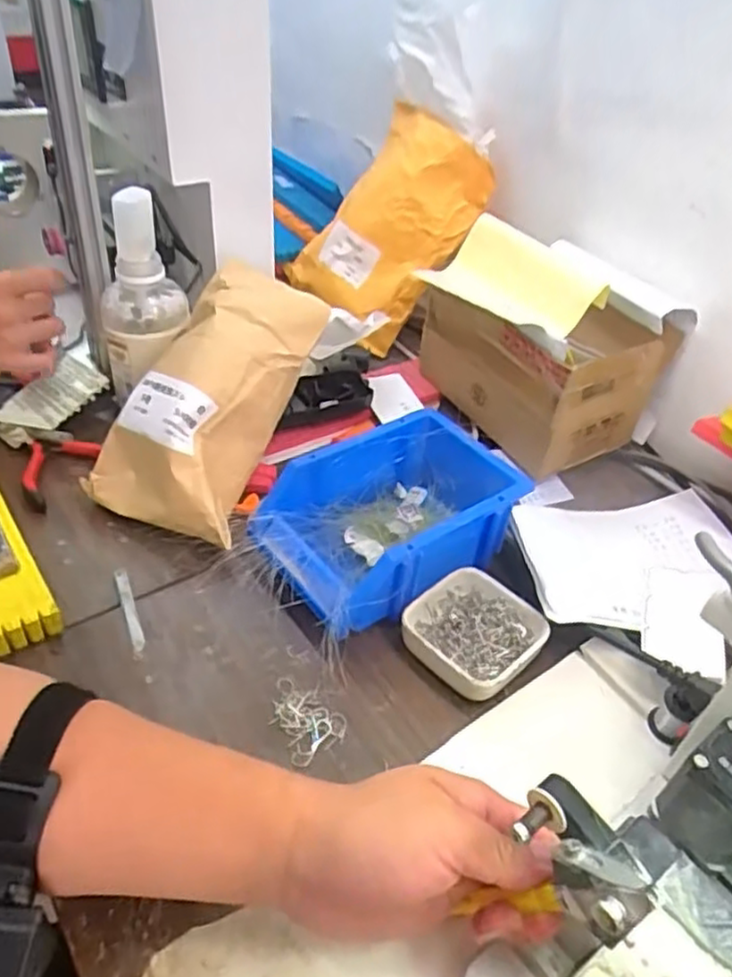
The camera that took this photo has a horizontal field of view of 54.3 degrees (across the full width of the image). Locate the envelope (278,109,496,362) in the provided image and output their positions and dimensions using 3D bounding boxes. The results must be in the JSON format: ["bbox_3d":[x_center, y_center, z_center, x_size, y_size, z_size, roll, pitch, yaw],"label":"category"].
[{"bbox_3d":[0.024,-0.285,0.779,0.173,0.221,0.050,42,19,16],"label":"envelope"}]

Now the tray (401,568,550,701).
[{"bbox_3d":[0.075,0.099,0.496,0.092,0.028,0.081,-24,49,-30],"label":"tray"}]

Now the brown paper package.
[{"bbox_3d":[-0.117,-0.069,0.575,0.127,0.082,0.228,25,79,25],"label":"brown paper package"}]

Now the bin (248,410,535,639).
[{"bbox_3d":[0.016,0.024,0.543,0.191,0.074,0.128,-27,51,-33],"label":"bin"}]

